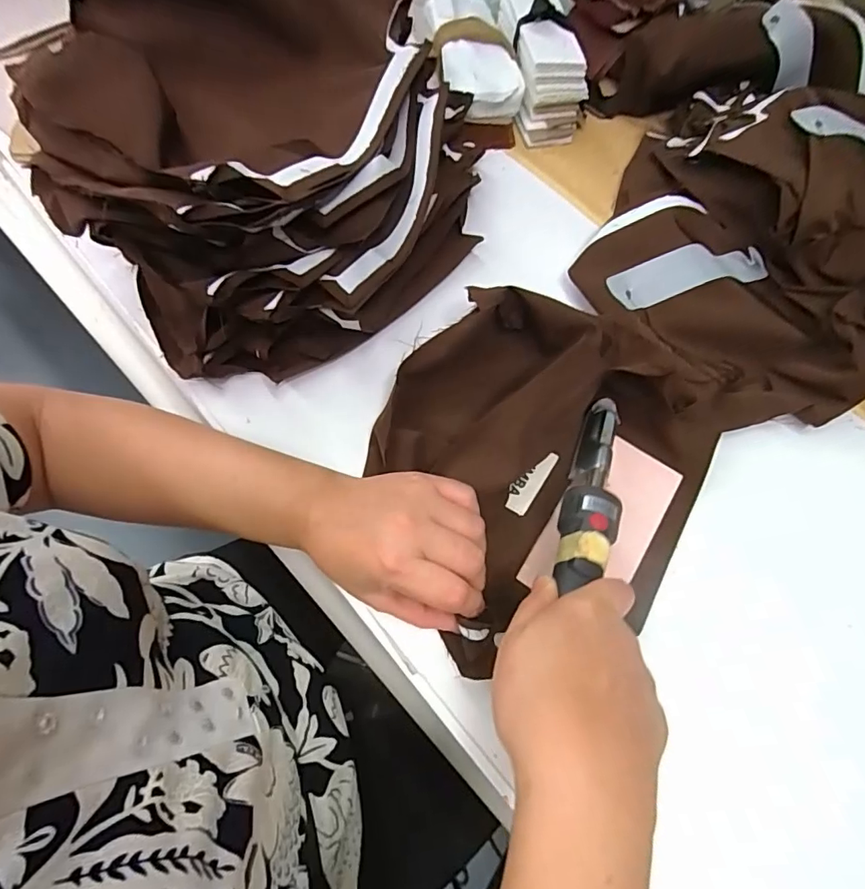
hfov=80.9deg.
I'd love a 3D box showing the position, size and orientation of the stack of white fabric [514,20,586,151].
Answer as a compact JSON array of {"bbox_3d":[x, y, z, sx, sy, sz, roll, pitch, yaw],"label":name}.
[{"bbox_3d":[0.125,-0.382,0.536,0.074,0.073,0.095,3,66,-2],"label":"stack of white fabric"}]

